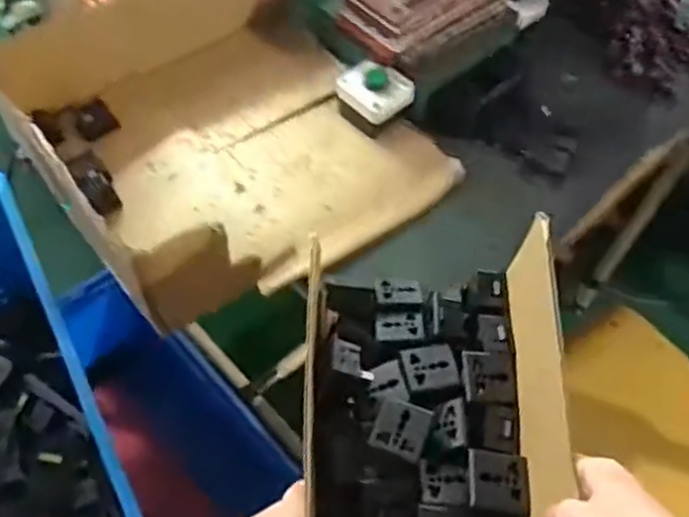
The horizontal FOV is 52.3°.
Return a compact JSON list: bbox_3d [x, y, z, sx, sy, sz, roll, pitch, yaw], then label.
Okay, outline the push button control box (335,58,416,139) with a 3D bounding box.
[{"bbox_3d":[0.036,-0.197,0.853,0.077,0.054,0.073,-33,65,-21],"label":"push button control box"}]

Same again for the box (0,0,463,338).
[{"bbox_3d":[-0.140,-0.164,0.804,0.391,0.143,0.379,-32,65,-20],"label":"box"}]

